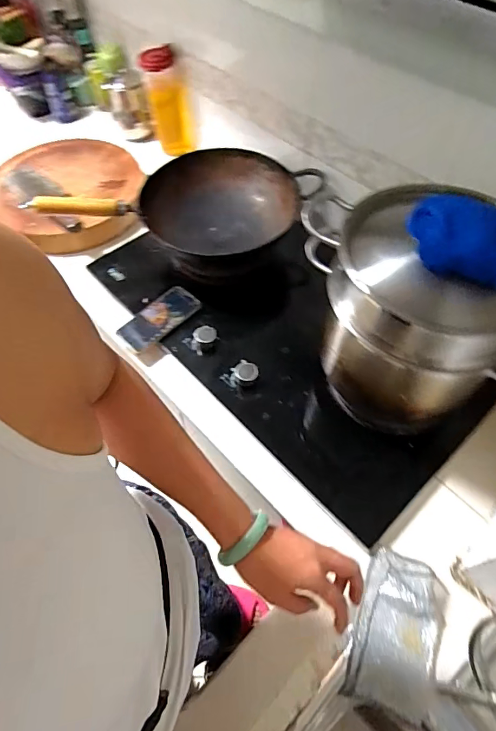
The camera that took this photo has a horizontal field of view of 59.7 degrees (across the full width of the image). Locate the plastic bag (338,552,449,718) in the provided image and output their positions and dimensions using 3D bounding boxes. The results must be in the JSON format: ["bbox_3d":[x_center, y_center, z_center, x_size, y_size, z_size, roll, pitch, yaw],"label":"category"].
[{"bbox_3d":[0.204,0.351,0.574,0.112,0.036,0.186,19,60,12],"label":"plastic bag"}]

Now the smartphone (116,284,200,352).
[{"bbox_3d":[-0.168,-0.091,0.833,0.072,0.009,0.166,41,63,15],"label":"smartphone"}]

